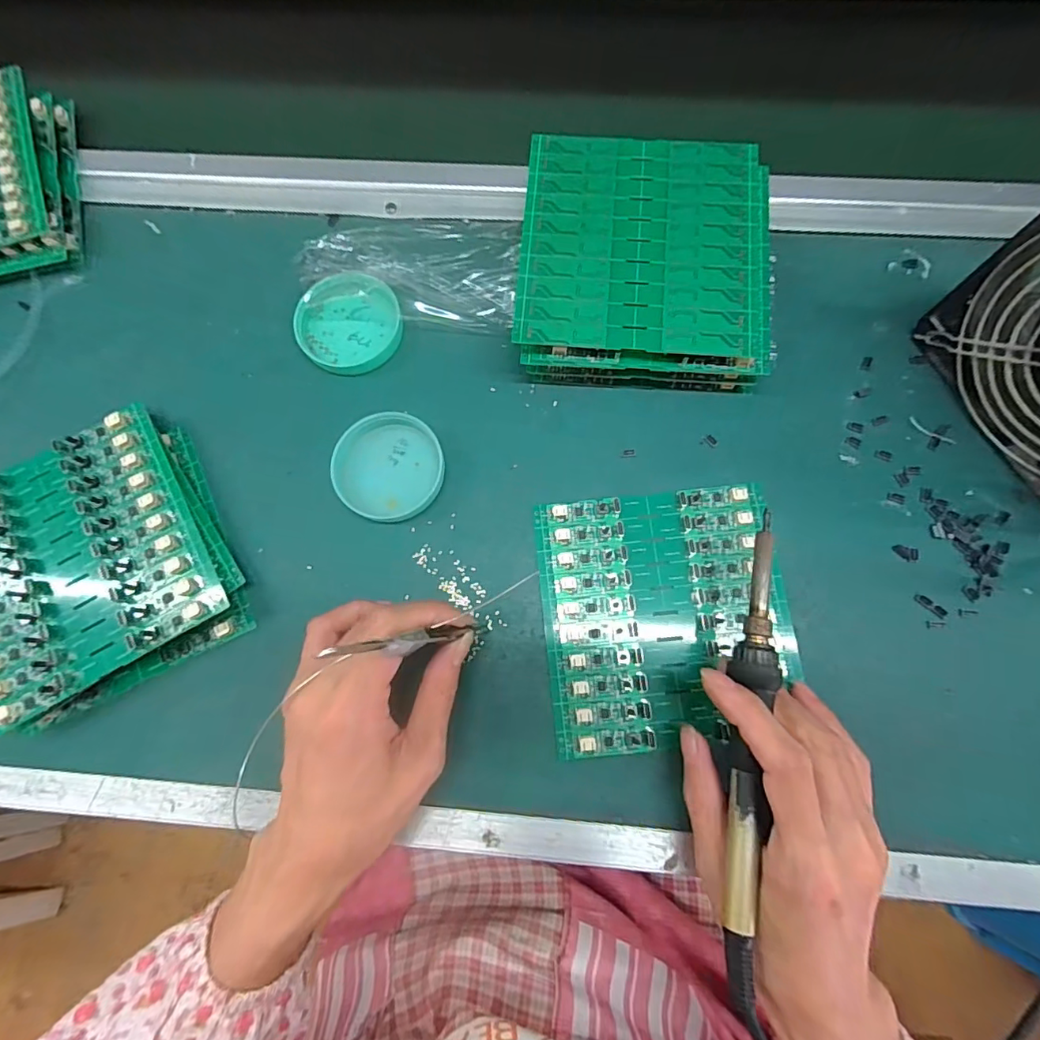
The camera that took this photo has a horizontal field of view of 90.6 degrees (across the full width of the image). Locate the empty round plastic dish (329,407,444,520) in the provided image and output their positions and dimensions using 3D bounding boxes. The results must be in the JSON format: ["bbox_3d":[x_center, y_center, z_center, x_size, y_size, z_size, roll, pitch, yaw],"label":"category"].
[{"bbox_3d":[-0.078,-0.033,0.308,0.062,0.012,0.065,0,77,2],"label":"empty round plastic dish"}]

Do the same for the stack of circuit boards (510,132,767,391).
[{"bbox_3d":[0.076,-0.156,0.317,0.145,0.043,0.142,4,77,3],"label":"stack of circuit boards"}]

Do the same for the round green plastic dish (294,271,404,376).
[{"bbox_3d":[-0.110,-0.126,0.331,0.066,0.014,0.061,0,77,2],"label":"round green plastic dish"}]

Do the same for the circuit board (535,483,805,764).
[{"bbox_3d":[0.081,0.053,0.286,0.132,0.006,0.138,-5,77,1],"label":"circuit board"}]

